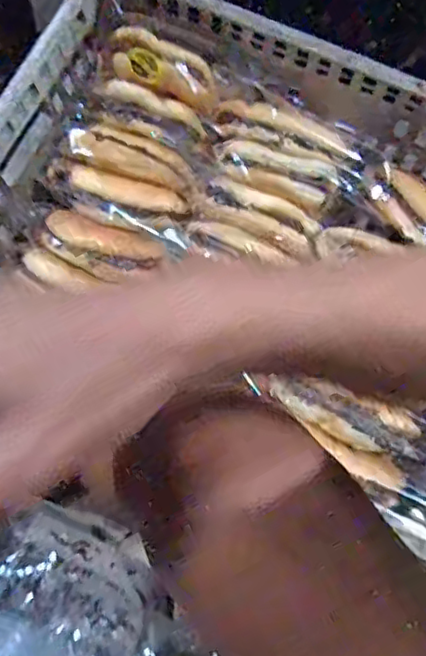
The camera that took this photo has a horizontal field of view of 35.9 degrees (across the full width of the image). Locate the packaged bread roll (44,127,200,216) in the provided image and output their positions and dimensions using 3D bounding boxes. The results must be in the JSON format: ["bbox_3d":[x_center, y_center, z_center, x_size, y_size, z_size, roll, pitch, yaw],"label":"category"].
[{"bbox_3d":[-0.093,-0.166,0.695,0.150,0.046,0.087,12,73,2],"label":"packaged bread roll"}]

